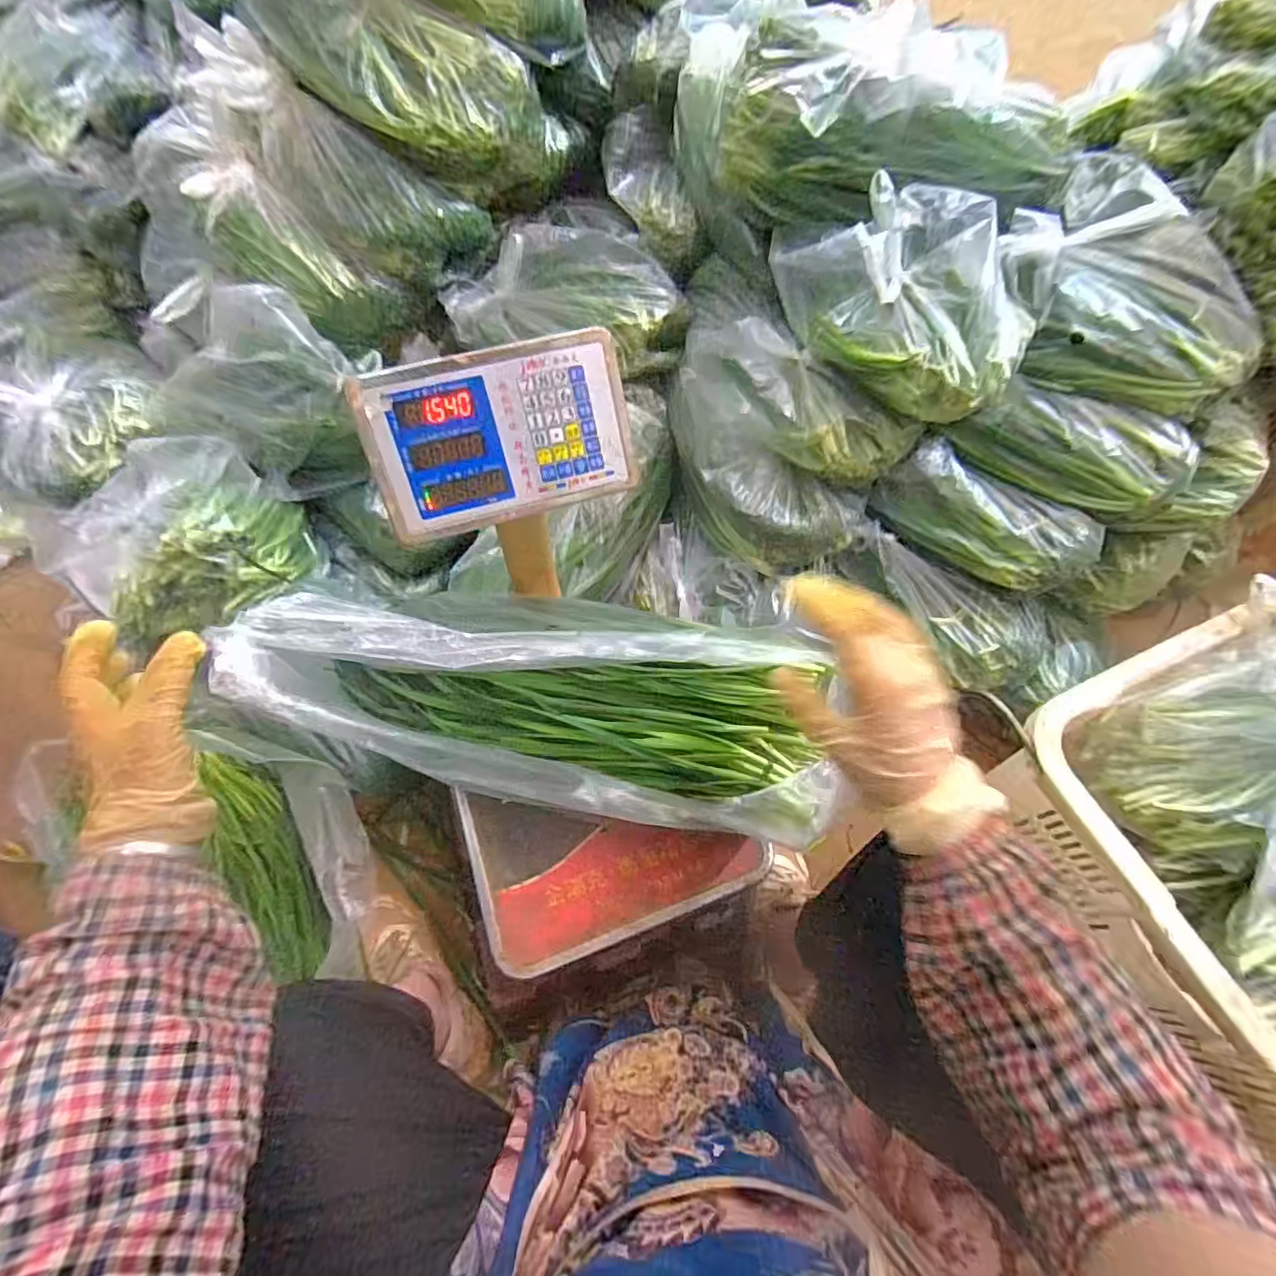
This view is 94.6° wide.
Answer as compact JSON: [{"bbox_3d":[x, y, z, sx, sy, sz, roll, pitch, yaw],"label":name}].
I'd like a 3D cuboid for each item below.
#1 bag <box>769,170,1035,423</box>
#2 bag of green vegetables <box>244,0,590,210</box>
[{"bbox_3d":[0.341,-0.426,0.730,0.230,0.145,0.289,-30,65,-14],"label":"bag"},{"bbox_3d":[-0.326,-0.895,0.955,0.542,0.198,0.230,13,55,-34],"label":"bag of green vegetables"}]

